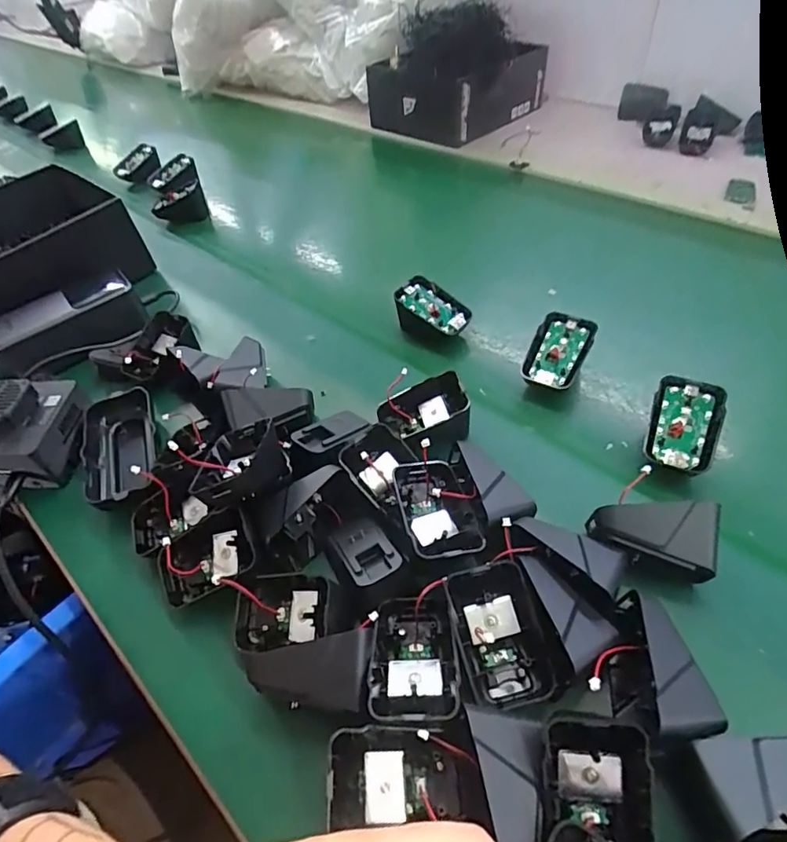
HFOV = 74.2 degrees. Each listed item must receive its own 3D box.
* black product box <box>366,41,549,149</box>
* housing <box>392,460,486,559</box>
[{"bbox_3d":[0.102,-0.557,0.866,0.239,0.110,0.193,-34,52,-23],"label":"black product box"},{"bbox_3d":[0.027,0.055,0.326,0.043,0.028,0.068,-14,47,-6],"label":"housing"}]

